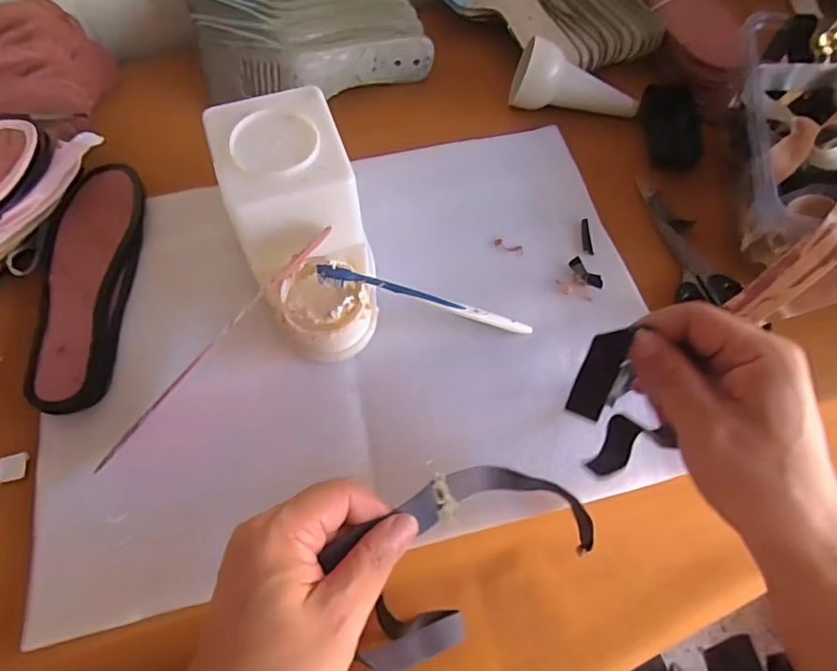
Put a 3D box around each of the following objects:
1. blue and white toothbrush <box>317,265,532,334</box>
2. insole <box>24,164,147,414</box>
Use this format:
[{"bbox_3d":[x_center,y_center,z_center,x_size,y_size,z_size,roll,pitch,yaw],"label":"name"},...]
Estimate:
[{"bbox_3d":[0.008,-0.028,0.452,0.186,0.014,0.013,15,63,-12],"label":"blue and white toothbrush"},{"bbox_3d":[-0.289,-0.052,0.470,0.077,0.015,0.236,-6,64,-5],"label":"insole"}]

